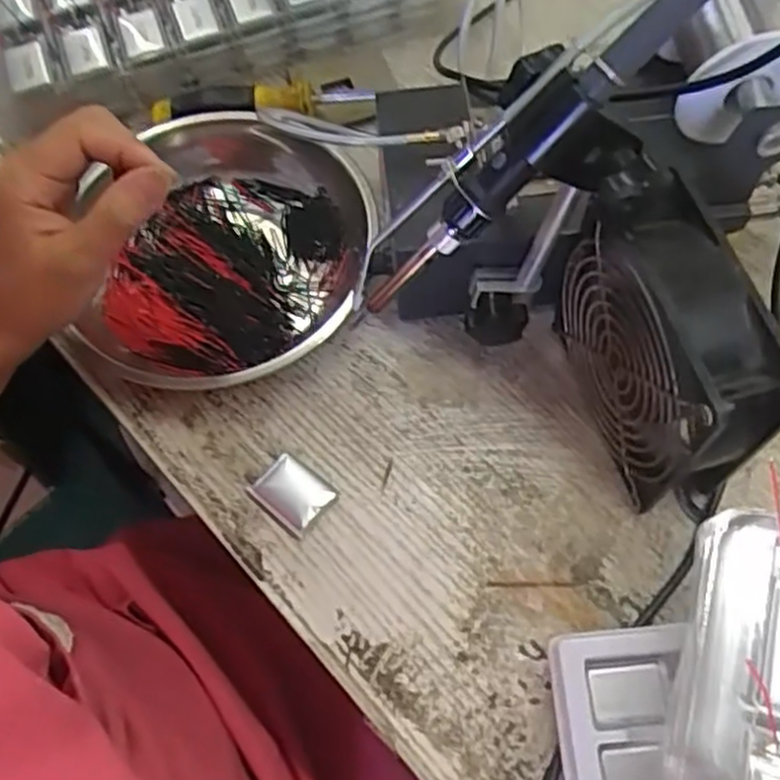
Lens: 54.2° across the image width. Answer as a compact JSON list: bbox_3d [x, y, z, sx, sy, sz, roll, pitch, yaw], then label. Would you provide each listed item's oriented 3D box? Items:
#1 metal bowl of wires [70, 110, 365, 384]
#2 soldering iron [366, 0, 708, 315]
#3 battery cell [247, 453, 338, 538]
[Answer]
[{"bbox_3d":[-0.090,-0.079,0.447,0.153,0.043,0.183,12,65,8],"label":"metal bowl of wires"},{"bbox_3d":[0.055,-0.094,0.286,0.198,0.019,0.018,-42,61,30],"label":"soldering iron"},{"bbox_3d":[-0.052,0.054,0.402,0.039,0.011,0.030,35,70,17],"label":"battery cell"}]

